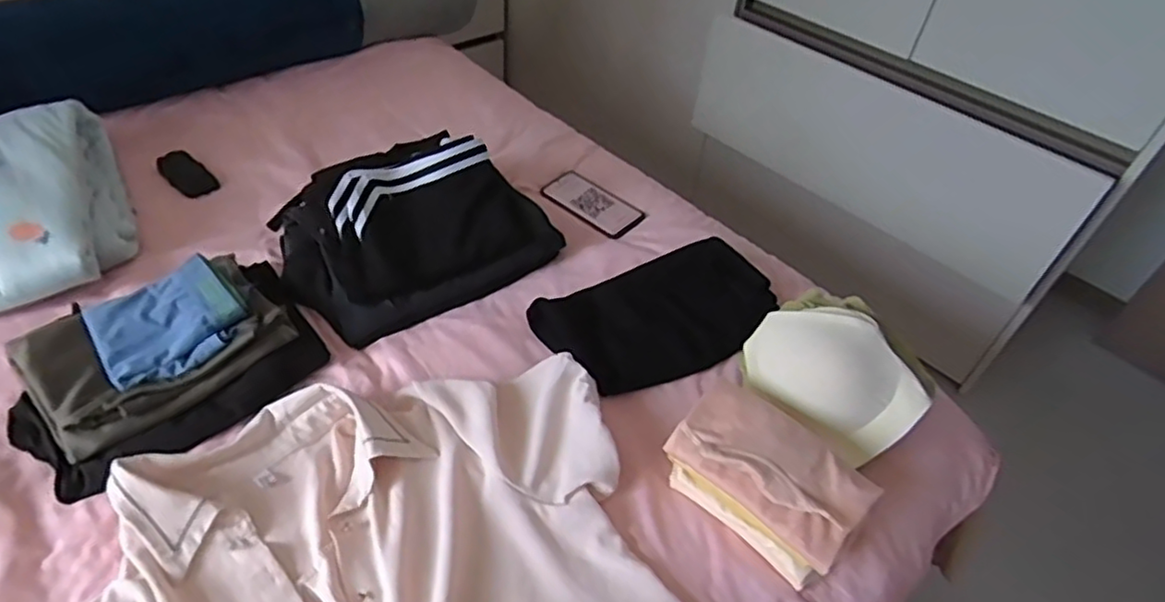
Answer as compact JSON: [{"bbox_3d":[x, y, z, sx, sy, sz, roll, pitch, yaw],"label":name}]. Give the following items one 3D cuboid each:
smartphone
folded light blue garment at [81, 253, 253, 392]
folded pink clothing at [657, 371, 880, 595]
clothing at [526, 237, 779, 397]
[{"bbox_3d":[0.015,-0.159,1.045,0.171,0.015,0.086,37,52,27],"label":"smartphone"},{"bbox_3d":[-0.451,0.021,0.715,0.144,0.037,0.131,-25,53,-29],"label":"folded light blue garment"},{"bbox_3d":[0.192,0.175,0.678,0.187,0.083,0.122,37,51,27],"label":"folded pink clothing"},{"bbox_3d":[0.100,0.017,0.834,0.305,0.048,0.168,-16,49,-22],"label":"clothing"}]

